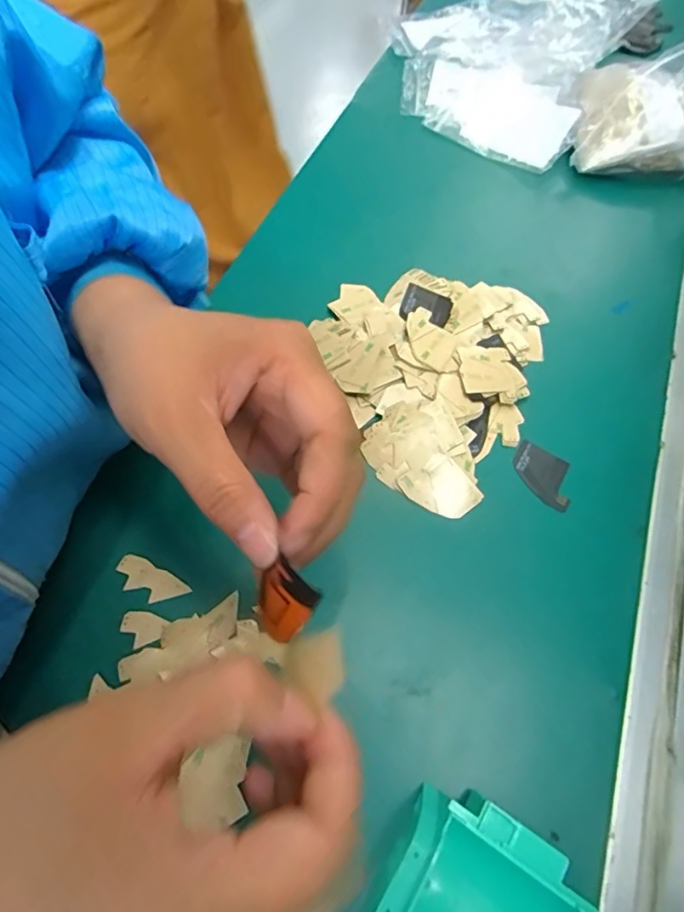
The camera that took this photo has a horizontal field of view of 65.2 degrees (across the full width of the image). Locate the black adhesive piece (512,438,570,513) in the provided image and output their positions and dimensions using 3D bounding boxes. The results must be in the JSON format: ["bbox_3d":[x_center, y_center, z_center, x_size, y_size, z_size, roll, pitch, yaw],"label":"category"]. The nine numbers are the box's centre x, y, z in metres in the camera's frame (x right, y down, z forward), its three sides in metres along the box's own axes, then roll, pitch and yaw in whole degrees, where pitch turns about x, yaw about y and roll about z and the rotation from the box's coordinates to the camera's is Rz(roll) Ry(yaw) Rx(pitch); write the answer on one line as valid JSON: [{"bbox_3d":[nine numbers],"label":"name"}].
[{"bbox_3d":[0.115,0.011,0.306,0.037,0.004,0.030,32,66,14],"label":"black adhesive piece"}]

